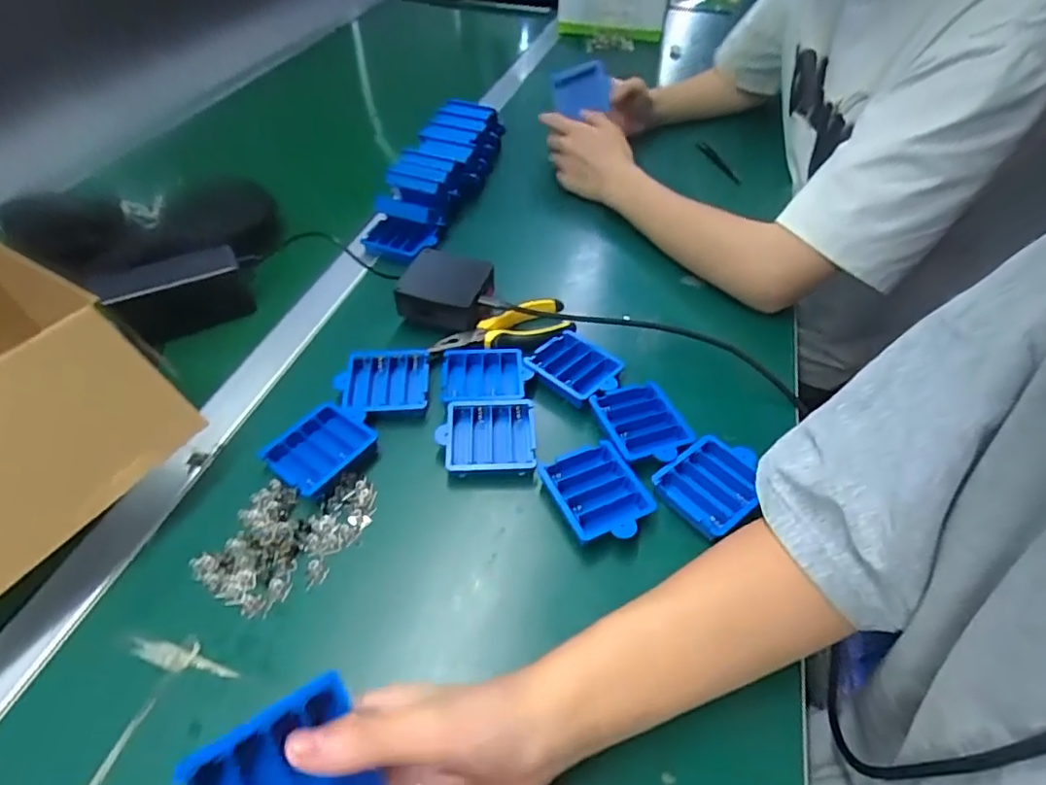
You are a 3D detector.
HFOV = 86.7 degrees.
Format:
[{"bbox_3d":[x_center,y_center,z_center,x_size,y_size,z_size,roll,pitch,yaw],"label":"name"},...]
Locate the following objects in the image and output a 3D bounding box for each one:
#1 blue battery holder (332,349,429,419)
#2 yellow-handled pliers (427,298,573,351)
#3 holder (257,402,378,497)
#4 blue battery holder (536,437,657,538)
[{"bbox_3d":[-0.122,-0.005,0.483,0.078,0.020,0.072,-4,49,-5],"label":"blue battery holder"},{"bbox_3d":[-0.018,-0.058,0.527,0.134,0.027,0.047,-15,51,-14],"label":"yellow-handled pliers"},{"bbox_3d":[-0.158,0.042,0.439,0.064,0.016,0.076,28,54,22],"label":"holder"},{"bbox_3d":[0.056,0.078,0.416,0.061,0.022,0.074,-22,53,-19],"label":"blue battery holder"}]

